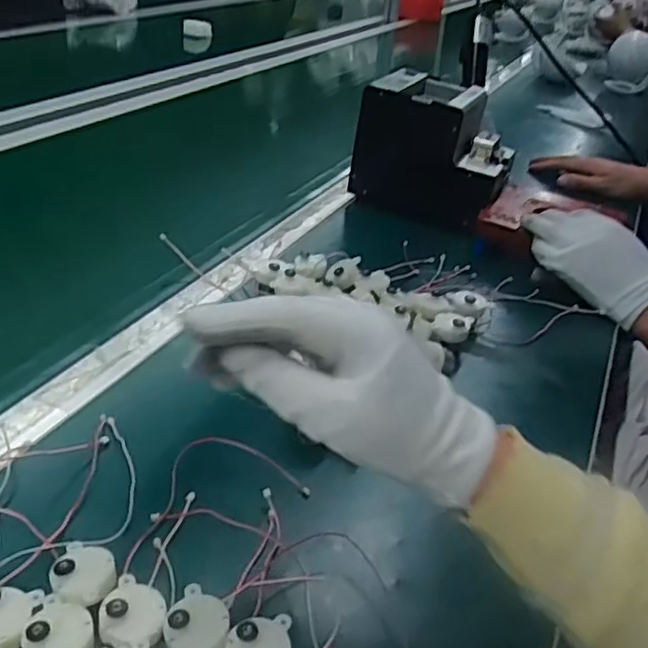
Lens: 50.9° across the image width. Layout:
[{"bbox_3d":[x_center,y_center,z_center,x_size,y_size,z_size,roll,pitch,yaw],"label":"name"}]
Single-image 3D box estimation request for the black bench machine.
[{"bbox_3d":[0.141,-0.224,0.859,0.179,0.141,0.133,19,34,16],"label":"black bench machine"}]

